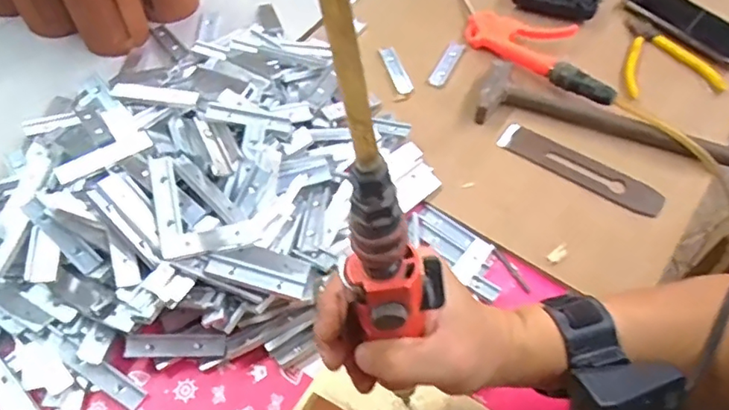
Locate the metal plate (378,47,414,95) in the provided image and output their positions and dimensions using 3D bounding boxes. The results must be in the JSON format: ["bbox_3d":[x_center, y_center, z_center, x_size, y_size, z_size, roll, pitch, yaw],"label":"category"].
[{"bbox_3d":[0.039,-0.163,0.679,0.021,0.009,0.081,-15,57,-12],"label":"metal plate"}]

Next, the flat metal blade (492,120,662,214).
[{"bbox_3d":[0.227,-0.039,0.595,0.175,0.005,0.040,31,66,21],"label":"flat metal blade"}]

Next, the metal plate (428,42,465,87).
[{"bbox_3d":[0.101,-0.172,0.682,0.020,0.006,0.079,26,60,10],"label":"metal plate"}]

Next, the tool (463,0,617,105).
[{"bbox_3d":[0.203,-0.211,0.687,0.260,0.034,0.107,35,61,21],"label":"tool"}]

